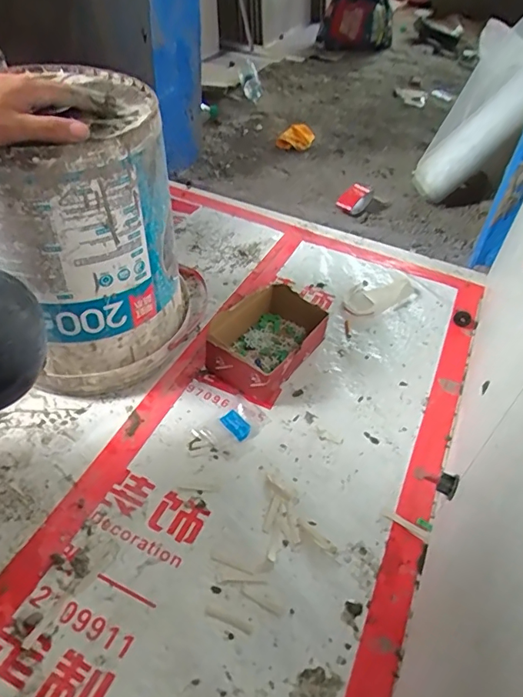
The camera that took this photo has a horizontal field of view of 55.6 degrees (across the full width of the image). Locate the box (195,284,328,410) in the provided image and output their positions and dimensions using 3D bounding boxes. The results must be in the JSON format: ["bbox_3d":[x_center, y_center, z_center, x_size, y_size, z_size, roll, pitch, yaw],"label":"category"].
[{"bbox_3d":[0.008,-0.018,0.794,0.131,0.084,0.194,26,49,21],"label":"box"}]

